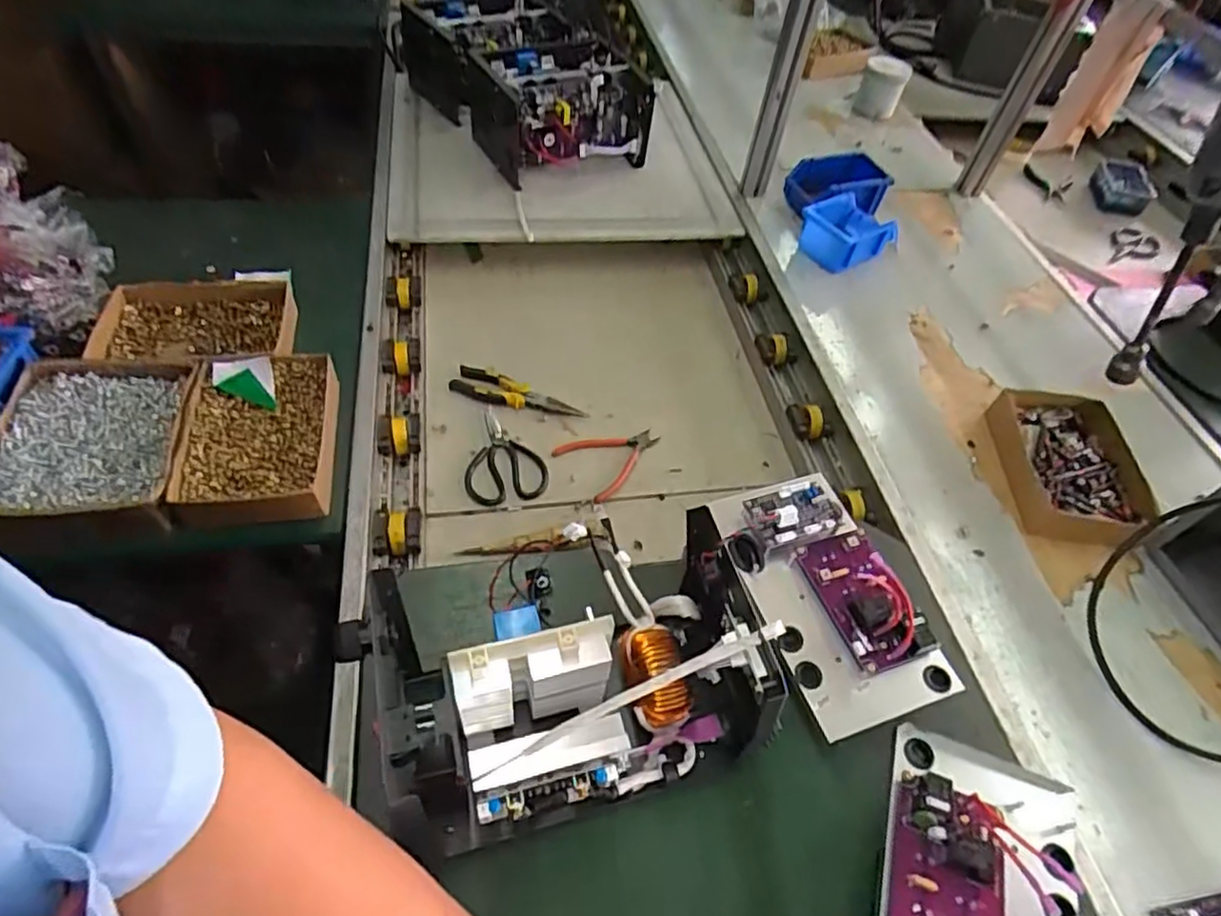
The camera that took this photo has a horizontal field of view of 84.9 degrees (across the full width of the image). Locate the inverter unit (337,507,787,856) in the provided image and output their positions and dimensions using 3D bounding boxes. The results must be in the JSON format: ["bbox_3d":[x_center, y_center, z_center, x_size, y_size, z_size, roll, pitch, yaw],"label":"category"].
[{"bbox_3d":[-0.027,0.171,0.516,0.294,0.198,0.150,-11,53,-15],"label":"inverter unit"}]

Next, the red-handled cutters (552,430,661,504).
[{"bbox_3d":[0.001,-0.008,0.921,0.136,0.007,0.103,-34,64,-28],"label":"red-handled cutters"}]

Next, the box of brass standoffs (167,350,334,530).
[{"bbox_3d":[-0.397,-0.024,0.753,0.159,0.036,0.221,-4,52,-10],"label":"box of brass standoffs"}]

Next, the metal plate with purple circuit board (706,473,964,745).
[{"bbox_3d":[0.214,0.121,0.652,0.138,0.080,0.257,-13,56,-17],"label":"metal plate with purple circuit board"}]

